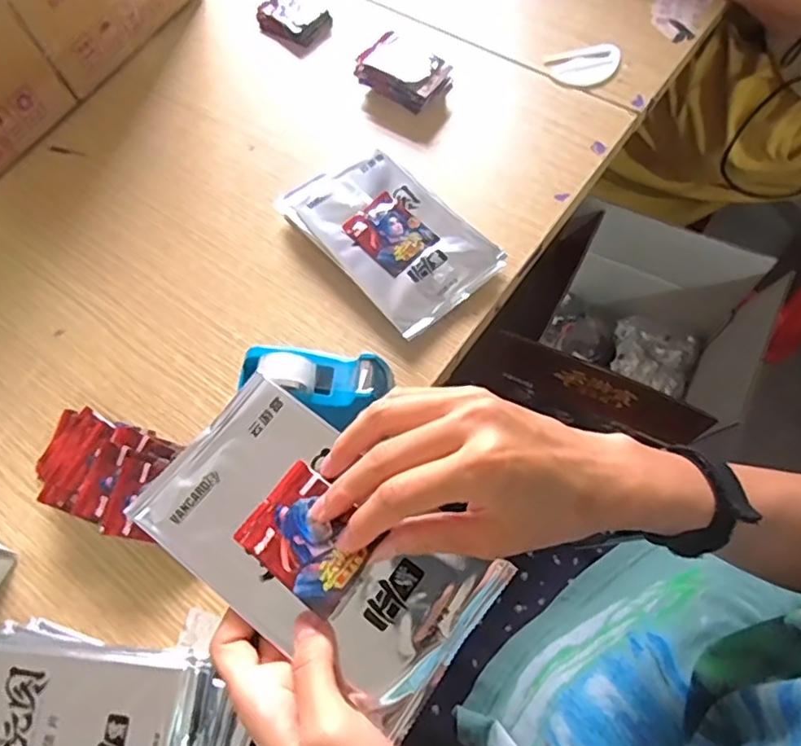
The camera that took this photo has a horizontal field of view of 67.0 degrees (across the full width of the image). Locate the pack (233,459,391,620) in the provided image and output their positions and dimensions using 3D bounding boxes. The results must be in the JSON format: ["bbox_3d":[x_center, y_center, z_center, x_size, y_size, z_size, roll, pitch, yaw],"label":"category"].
[{"bbox_3d":[-0.045,0.081,0.303,0.066,0.005,0.050,31,73,28],"label":"pack"}]

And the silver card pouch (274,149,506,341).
[{"bbox_3d":[-0.008,-0.119,0.522,0.110,0.028,0.178,-40,70,-13],"label":"silver card pouch"}]

